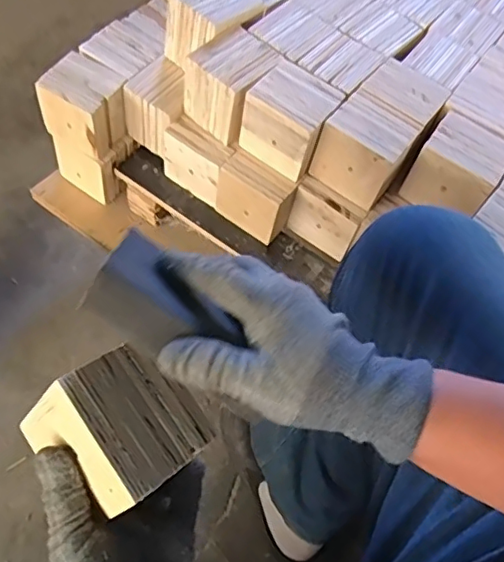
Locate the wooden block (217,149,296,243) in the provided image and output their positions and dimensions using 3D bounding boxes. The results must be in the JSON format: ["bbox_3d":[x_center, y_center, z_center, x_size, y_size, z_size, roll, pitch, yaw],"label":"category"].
[{"bbox_3d":[0.005,-0.107,0.744,0.101,0.086,0.043,35,62,11],"label":"wooden block"}]

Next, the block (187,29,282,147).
[{"bbox_3d":[-0.024,-0.249,0.712,0.086,0.087,0.094,36,62,11],"label":"block"}]

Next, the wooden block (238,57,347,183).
[{"bbox_3d":[0.048,-0.196,0.697,0.097,0.088,0.085,34,62,11],"label":"wooden block"}]

